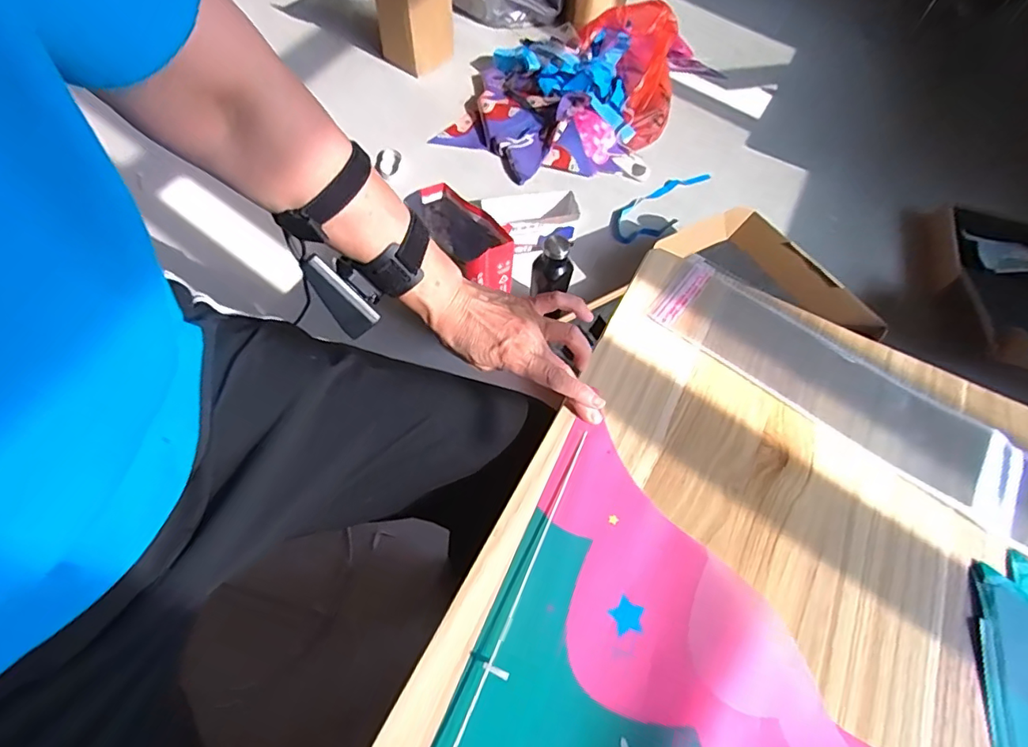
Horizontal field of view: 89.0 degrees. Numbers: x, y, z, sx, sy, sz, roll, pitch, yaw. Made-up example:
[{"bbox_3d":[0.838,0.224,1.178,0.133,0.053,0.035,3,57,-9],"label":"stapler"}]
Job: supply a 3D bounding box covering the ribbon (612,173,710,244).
[{"bbox_3d":[0.388,-0.421,1.308,0.356,0.025,0.124,-33,68,-20],"label":"ribbon"}]

